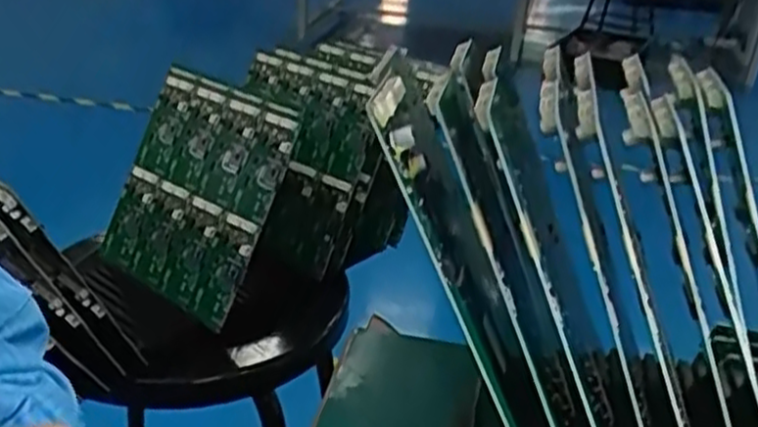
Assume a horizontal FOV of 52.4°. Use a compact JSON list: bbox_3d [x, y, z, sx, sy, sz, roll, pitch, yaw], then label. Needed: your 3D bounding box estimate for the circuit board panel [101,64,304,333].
[{"bbox_3d":[-0.174,-0.021,0.720,0.188,0.206,0.009,23,5,34],"label":"circuit board panel"}]

